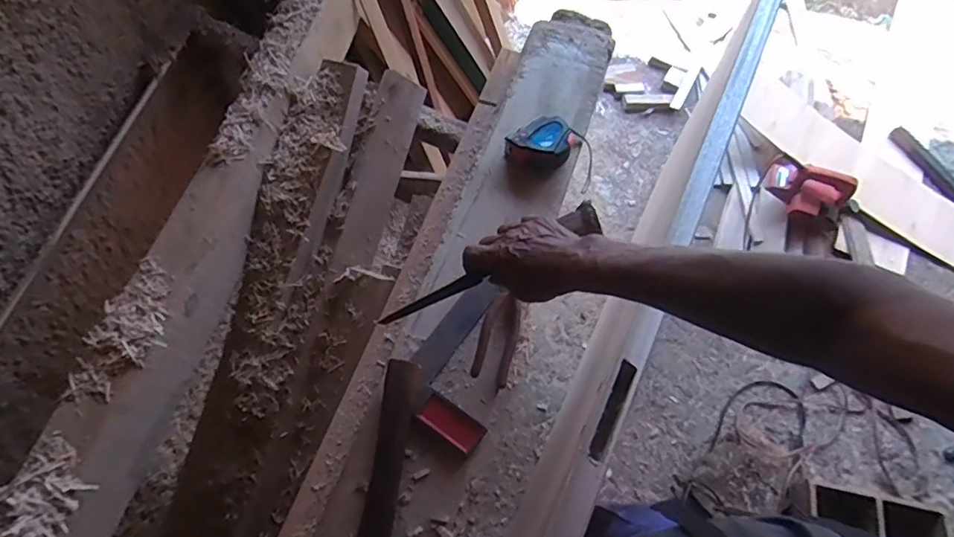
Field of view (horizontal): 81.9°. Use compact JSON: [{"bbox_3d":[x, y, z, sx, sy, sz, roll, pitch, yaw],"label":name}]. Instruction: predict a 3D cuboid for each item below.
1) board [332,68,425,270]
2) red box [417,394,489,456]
[{"bbox_3d":[-0.157,-0.153,0.906,0.029,0.087,0.318,18,91,43],"label":"board"},{"bbox_3d":[-0.029,0.179,0.637,0.075,0.013,0.037,34,69,13],"label":"red box"}]

